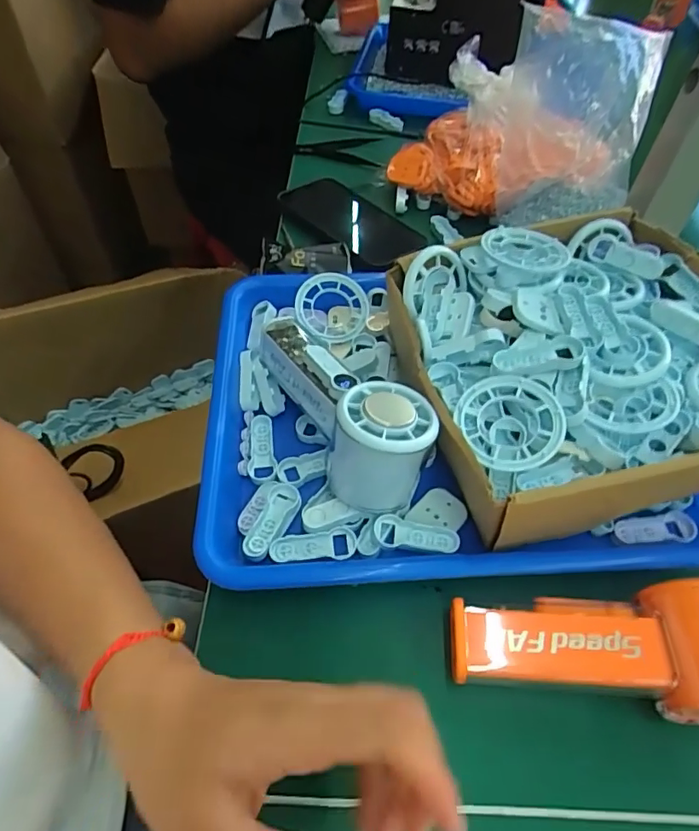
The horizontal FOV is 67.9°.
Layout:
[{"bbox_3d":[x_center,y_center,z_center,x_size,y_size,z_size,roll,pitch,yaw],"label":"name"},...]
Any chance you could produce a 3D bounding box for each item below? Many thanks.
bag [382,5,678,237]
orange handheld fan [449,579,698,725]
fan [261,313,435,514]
[{"bbox_3d":[0.148,-0.262,0.459,0.204,0.142,0.096,19,55,10],"label":"bag"},{"bbox_3d":[0.125,0.119,0.262,0.143,0.054,0.056,-4,53,13],"label":"orange handheld fan"},{"bbox_3d":[-0.001,-0.010,0.327,0.060,0.071,0.169,-21,58,-17],"label":"fan"}]

